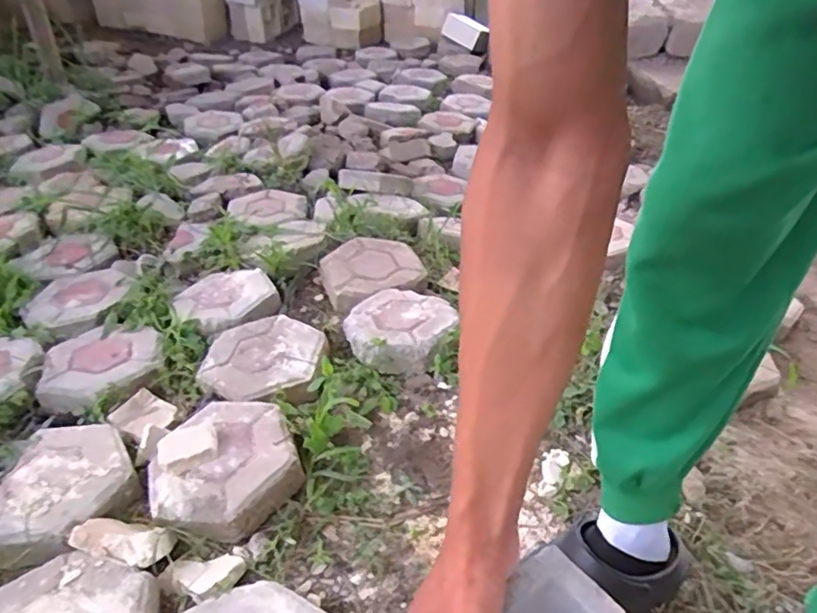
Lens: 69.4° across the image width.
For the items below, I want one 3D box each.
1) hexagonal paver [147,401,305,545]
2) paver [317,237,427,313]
[{"bbox_3d":[-0.261,0.218,0.824,0.193,0.052,0.211,-16,40,-26],"label":"hexagonal paver"},{"bbox_3d":[-0.074,-0.088,1.203,0.208,0.044,0.203,-14,39,-23],"label":"paver"}]

